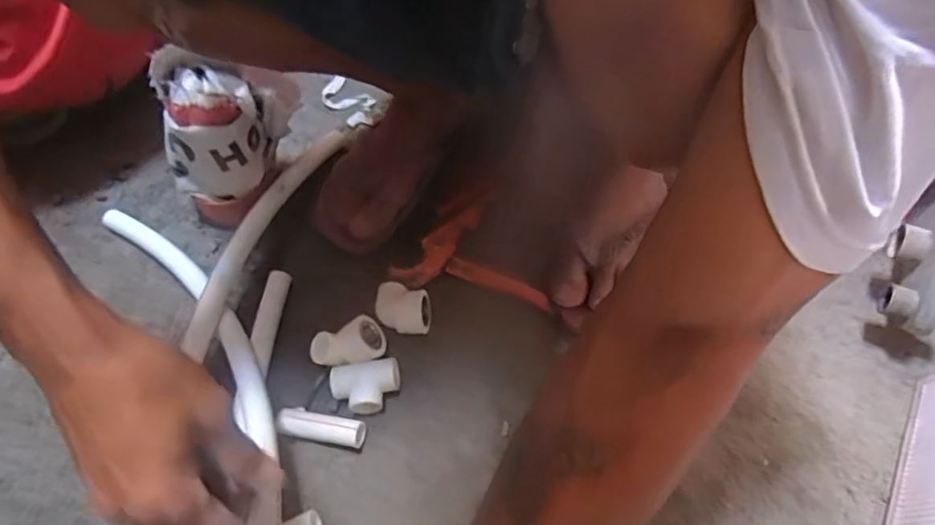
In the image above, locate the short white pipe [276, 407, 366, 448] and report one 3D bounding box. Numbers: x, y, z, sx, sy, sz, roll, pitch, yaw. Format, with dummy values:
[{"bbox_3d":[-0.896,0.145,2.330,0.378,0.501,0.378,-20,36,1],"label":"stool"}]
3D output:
[{"bbox_3d":[-0.120,0.131,0.469,0.074,0.019,0.023,8,57,10],"label":"short white pipe"}]

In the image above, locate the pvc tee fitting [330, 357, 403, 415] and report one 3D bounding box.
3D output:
[{"bbox_3d":[-0.086,0.105,0.481,0.057,0.028,0.040,-8,56,-1],"label":"pvc tee fitting"}]

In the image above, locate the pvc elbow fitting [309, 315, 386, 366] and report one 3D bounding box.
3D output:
[{"bbox_3d":[-0.102,0.075,0.500,0.061,0.040,0.033,-24,57,-12],"label":"pvc elbow fitting"}]

